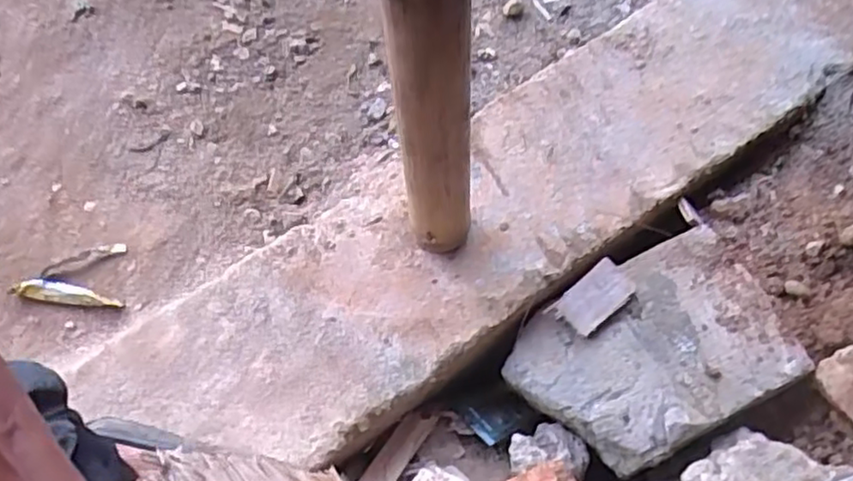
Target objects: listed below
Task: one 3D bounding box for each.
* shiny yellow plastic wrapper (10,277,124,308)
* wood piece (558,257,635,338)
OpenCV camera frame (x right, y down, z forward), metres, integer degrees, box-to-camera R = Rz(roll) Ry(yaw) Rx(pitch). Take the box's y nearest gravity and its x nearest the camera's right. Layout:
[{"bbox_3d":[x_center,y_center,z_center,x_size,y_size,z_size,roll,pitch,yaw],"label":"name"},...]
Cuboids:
[{"bbox_3d":[-0.414,0.061,0.792,0.126,0.019,0.022,6,62,5],"label":"shiny yellow plastic wrapper"},{"bbox_3d":[0.191,0.062,0.770,0.090,0.010,0.050,-39,67,-18],"label":"wood piece"}]

